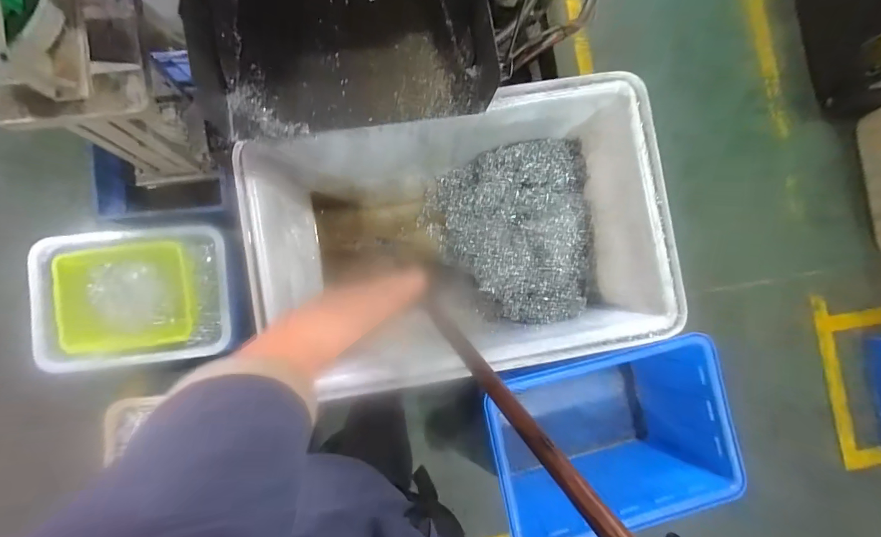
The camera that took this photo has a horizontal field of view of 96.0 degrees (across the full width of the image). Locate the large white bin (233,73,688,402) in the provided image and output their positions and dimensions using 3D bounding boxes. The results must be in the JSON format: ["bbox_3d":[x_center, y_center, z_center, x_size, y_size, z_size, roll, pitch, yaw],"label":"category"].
[{"bbox_3d":[0.029,-0.072,1.166,1.064,0.442,0.703,-11,89,-9],"label":"large white bin"}]

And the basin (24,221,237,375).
[{"bbox_3d":[-0.862,0.081,1.119,0.497,0.127,0.377,-6,88,-9],"label":"basin"}]

